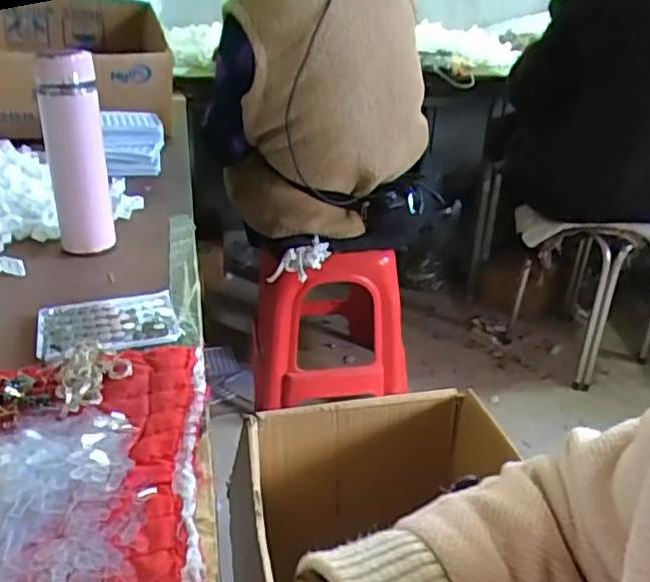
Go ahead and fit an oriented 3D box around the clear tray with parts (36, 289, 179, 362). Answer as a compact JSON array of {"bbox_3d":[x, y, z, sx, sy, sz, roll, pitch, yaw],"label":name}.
[{"bbox_3d":[-0.214,0.034,0.640,0.131,0.010,0.113,-8,29,-18],"label":"clear tray with parts"}]

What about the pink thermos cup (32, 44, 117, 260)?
[{"bbox_3d":[-0.297,-0.165,0.773,0.065,0.223,0.066,-10,30,-22],"label":"pink thermos cup"}]

